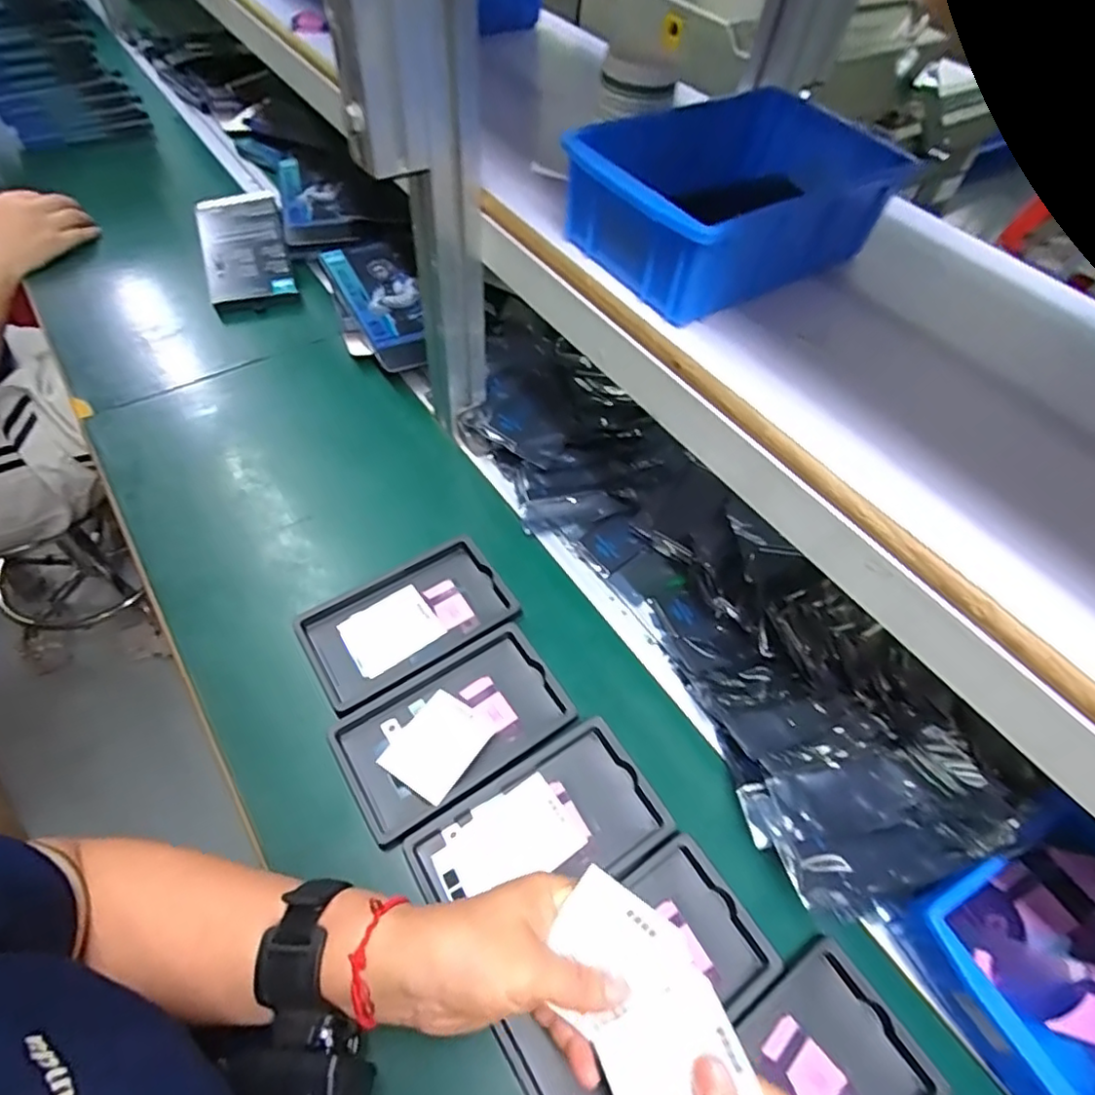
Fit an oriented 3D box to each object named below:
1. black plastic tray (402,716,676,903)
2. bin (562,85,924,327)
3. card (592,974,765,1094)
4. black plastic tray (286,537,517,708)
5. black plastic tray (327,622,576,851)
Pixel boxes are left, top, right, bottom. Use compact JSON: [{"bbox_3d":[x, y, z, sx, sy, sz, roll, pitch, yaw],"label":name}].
[{"bbox_3d":[-0.004,0.193,0.403,0.158,0.015,0.091,-26,61,-22],"label":"black plastic tray"},{"bbox_3d":[0.115,-0.226,0.391,0.190,0.067,0.127,-28,62,-23],"label":"bin"},{"bbox_3d":[0.061,0.247,0.284,0.069,0.009,0.055,-41,52,11],"label":"card"},{"bbox_3d":[-0.112,0.056,0.487,0.157,0.027,0.090,-28,62,-23],"label":"black plastic tray"},{"bbox_3d":[-0.068,0.129,0.438,0.158,0.018,0.093,-29,62,-23],"label":"black plastic tray"}]

